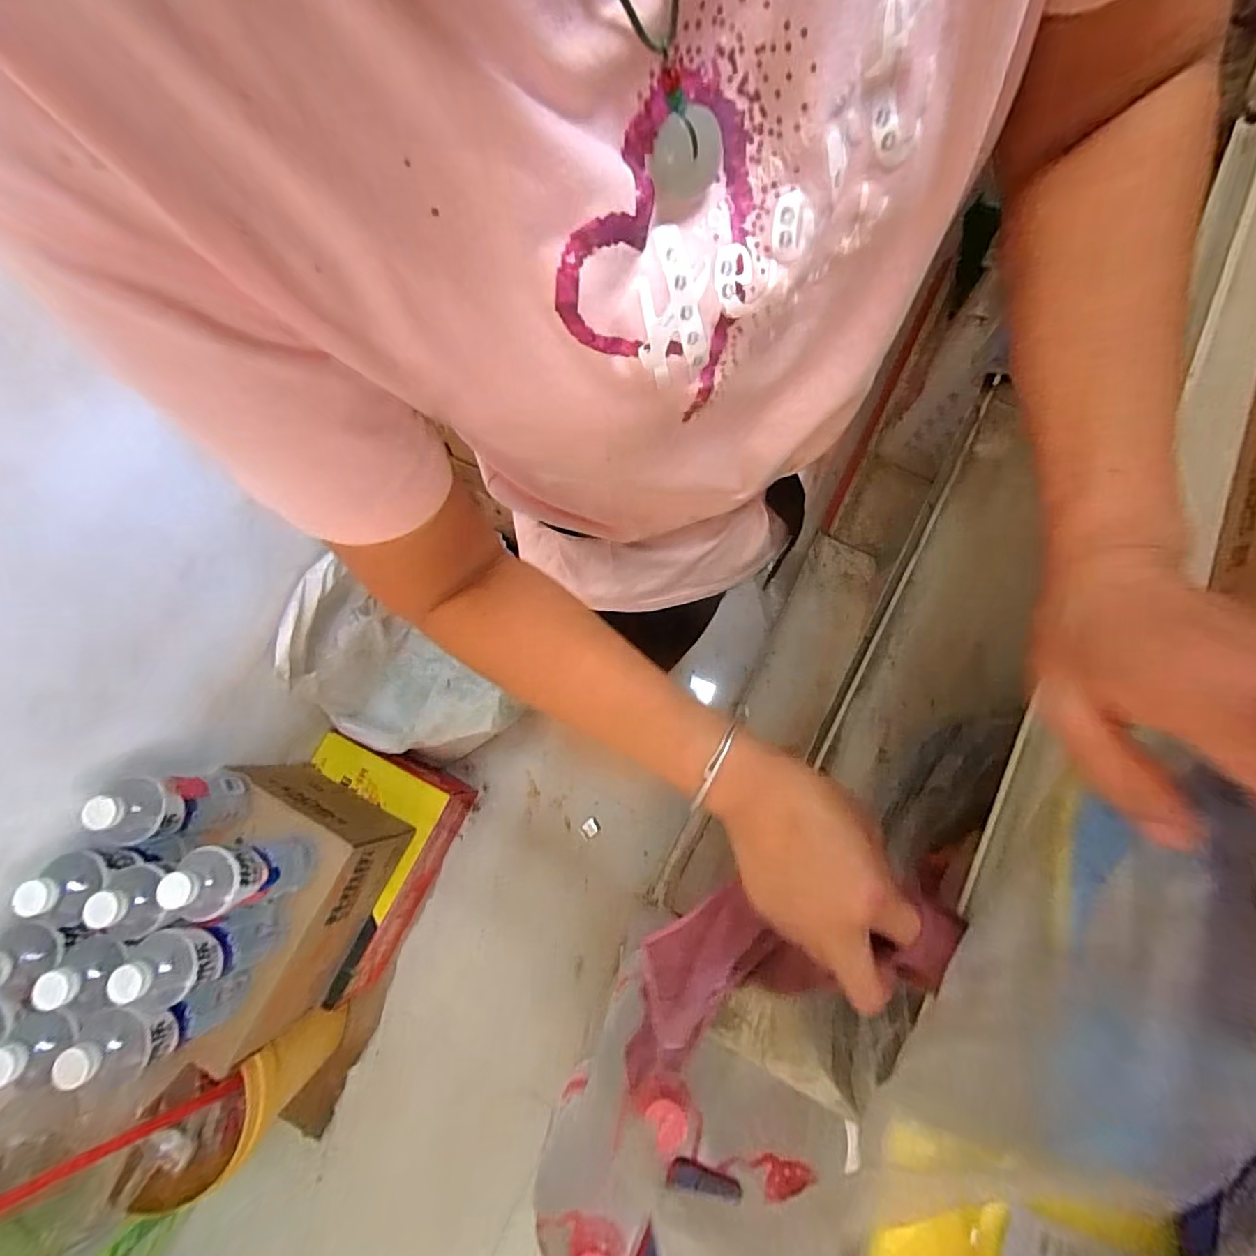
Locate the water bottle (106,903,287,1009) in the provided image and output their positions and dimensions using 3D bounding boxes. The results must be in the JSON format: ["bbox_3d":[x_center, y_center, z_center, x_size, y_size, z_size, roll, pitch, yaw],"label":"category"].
[{"bbox_3d":[-0.550,0.421,0.732,0.077,0.208,0.085,-22,77,-4],"label":"water bottle"}]

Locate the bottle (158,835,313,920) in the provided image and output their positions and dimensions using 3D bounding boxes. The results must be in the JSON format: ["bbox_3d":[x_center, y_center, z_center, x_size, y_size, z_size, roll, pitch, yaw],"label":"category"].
[{"bbox_3d":[-0.521,0.334,0.769,0.064,0.231,0.088,-15,77,-2],"label":"bottle"}]

